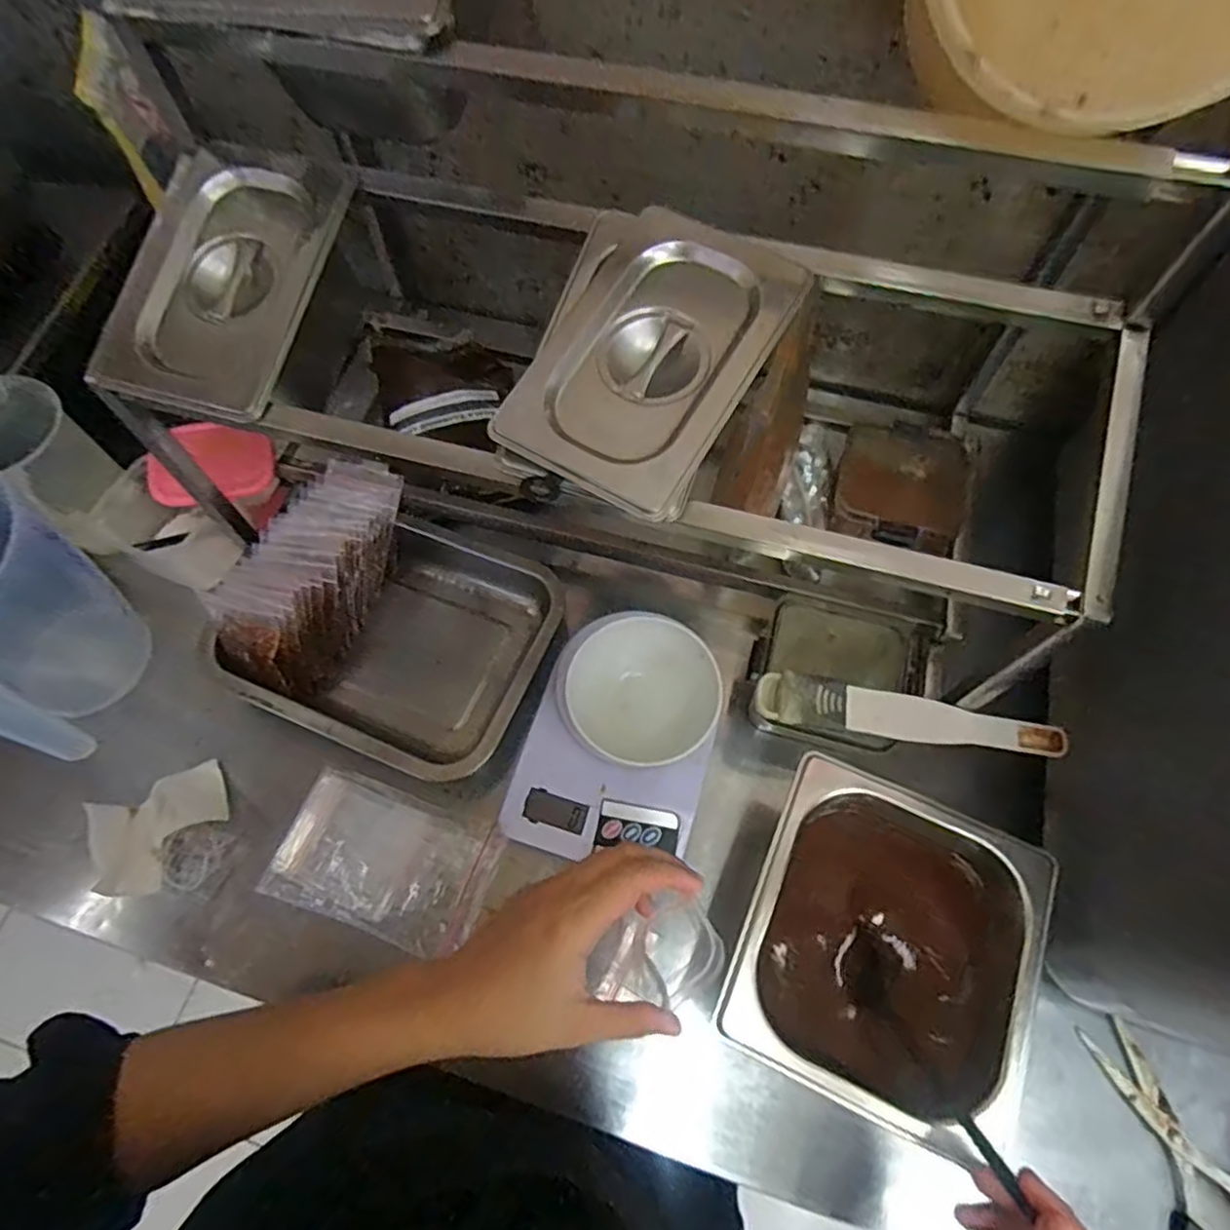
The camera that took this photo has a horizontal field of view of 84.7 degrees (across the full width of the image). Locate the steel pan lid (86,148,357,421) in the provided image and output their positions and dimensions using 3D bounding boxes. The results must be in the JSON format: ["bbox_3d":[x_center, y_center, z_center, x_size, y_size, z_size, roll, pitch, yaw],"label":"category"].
[{"bbox_3d":[-0.251,-0.215,0.427,0.128,0.027,0.179,16,80,5],"label":"steel pan lid"}]

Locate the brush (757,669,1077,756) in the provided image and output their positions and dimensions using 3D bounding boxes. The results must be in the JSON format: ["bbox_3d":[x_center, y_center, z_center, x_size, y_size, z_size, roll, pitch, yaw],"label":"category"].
[{"bbox_3d":[0.209,0.075,0.477,0.216,0.016,0.034,11,84,-3],"label":"brush"}]

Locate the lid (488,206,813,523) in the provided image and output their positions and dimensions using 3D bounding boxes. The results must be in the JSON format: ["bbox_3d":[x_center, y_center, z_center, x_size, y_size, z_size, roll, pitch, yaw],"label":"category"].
[{"bbox_3d":[0.022,-0.148,0.381,0.113,0.019,0.174,29,80,10],"label":"lid"}]

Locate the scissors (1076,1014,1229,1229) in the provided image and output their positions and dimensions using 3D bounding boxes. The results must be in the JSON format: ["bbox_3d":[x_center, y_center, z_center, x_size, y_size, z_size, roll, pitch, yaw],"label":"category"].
[{"bbox_3d":[0.358,0.339,0.426,0.083,0.011,0.148,-28,62,3],"label":"scissors"}]

